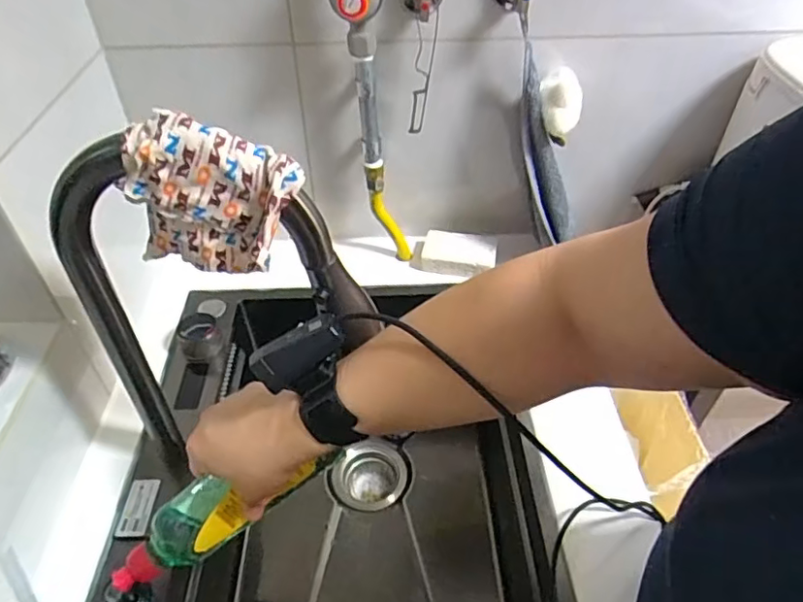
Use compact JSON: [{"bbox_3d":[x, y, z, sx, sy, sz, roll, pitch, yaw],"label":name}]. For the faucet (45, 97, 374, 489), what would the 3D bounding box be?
[{"bbox_3d":[-0.144,0.025,0.476,0.230,0.350,0.050,2,43,2],"label":"faucet"}]

